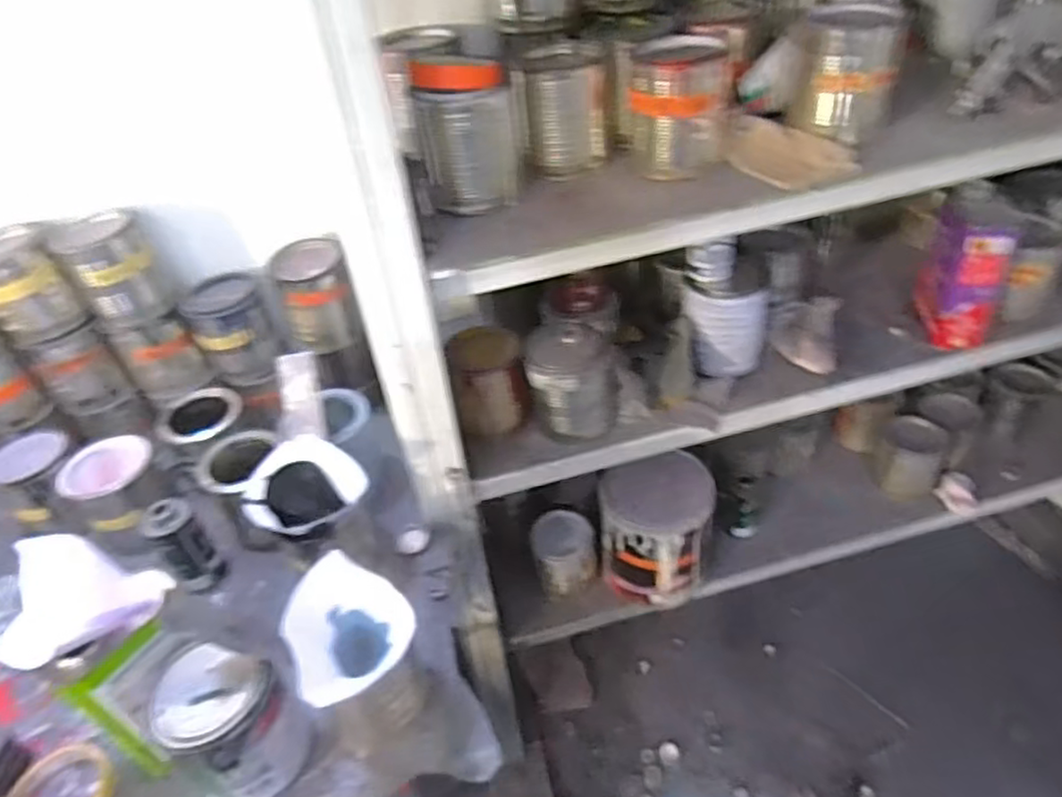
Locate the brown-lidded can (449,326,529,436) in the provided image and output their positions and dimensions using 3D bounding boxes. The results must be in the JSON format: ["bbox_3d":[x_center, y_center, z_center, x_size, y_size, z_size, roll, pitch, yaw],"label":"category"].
[{"bbox_3d":[-0.052,-0.022,0.854,0.085,0.105,0.082,-7,40,-3],"label":"brown-lidded can"}]

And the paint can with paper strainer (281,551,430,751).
[{"bbox_3d":[-0.159,0.246,0.648,0.107,0.145,0.135,-22,43,-19],"label":"paint can with paper strainer"}]

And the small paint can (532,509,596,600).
[{"bbox_3d":[0.055,0.244,1.081,0.098,0.109,0.097,-3,40,2],"label":"small paint can"}]

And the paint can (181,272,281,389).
[{"bbox_3d":[-0.404,-0.093,0.929,0.094,0.126,0.094,-3,40,2],"label":"paint can"}]

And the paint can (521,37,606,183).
[{"bbox_3d":[0.037,-0.294,0.698,0.082,0.108,0.086,-2,40,3],"label":"paint can"}]

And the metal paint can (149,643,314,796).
[{"bbox_3d":[-0.270,0.300,0.614,0.101,0.149,0.090,13,43,20],"label":"metal paint can"}]

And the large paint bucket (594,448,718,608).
[{"bbox_3d":[0.192,0.204,1.049,0.164,0.195,0.152,-3,40,2],"label":"large paint bucket"}]

